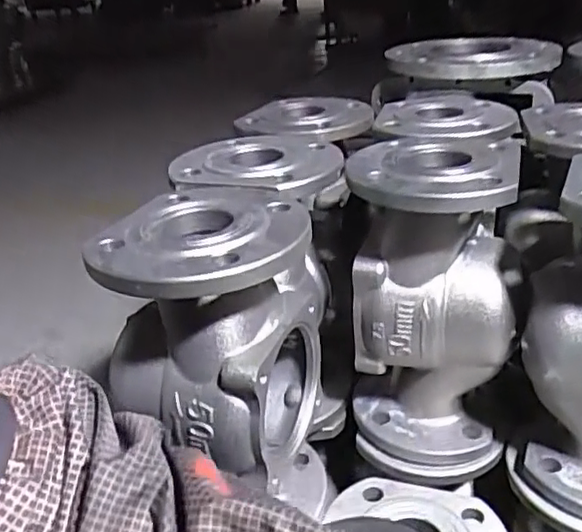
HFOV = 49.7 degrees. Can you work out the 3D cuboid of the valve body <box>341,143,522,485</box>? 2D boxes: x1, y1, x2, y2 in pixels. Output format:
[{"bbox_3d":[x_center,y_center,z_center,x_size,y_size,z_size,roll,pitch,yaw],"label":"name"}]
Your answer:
[{"bbox_3d":[0.132,0.042,0.588,0.146,0.290,0.141,3,28,15],"label":"valve body"}]

